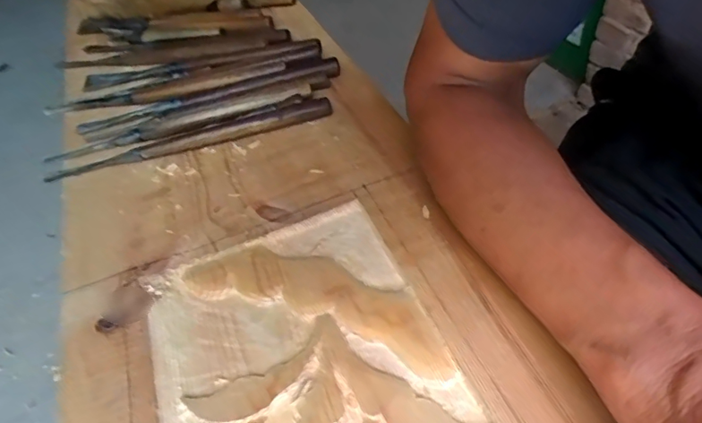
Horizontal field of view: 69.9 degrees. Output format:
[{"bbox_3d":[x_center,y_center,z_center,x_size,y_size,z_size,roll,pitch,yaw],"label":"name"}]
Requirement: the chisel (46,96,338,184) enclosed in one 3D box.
[{"bbox_3d":[-0.143,-0.064,0.451,0.254,0.015,0.026,-14,45,-6],"label":"chisel"}]

